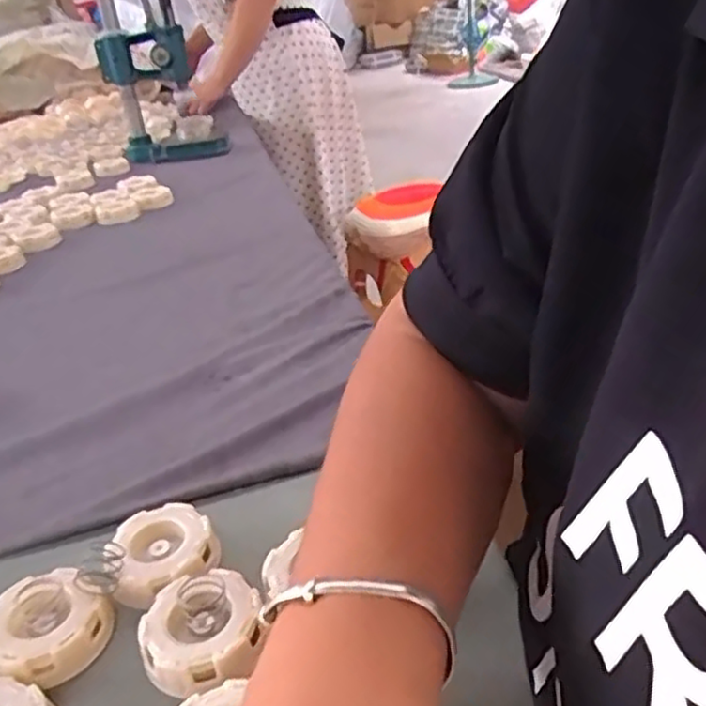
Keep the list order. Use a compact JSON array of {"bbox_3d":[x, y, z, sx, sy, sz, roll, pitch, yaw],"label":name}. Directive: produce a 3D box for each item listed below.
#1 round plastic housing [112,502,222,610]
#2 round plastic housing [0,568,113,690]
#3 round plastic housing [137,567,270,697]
[{"bbox_3d":[-0.109,0.112,0.404,0.057,0.022,0.061,-13,31,-13],"label":"round plastic housing"},{"bbox_3d":[-0.163,0.144,0.364,0.059,0.024,0.058,-4,30,2],"label":"round plastic housing"},{"bbox_3d":[-0.076,0.138,0.351,0.058,0.026,0.059,-4,30,2],"label":"round plastic housing"}]

